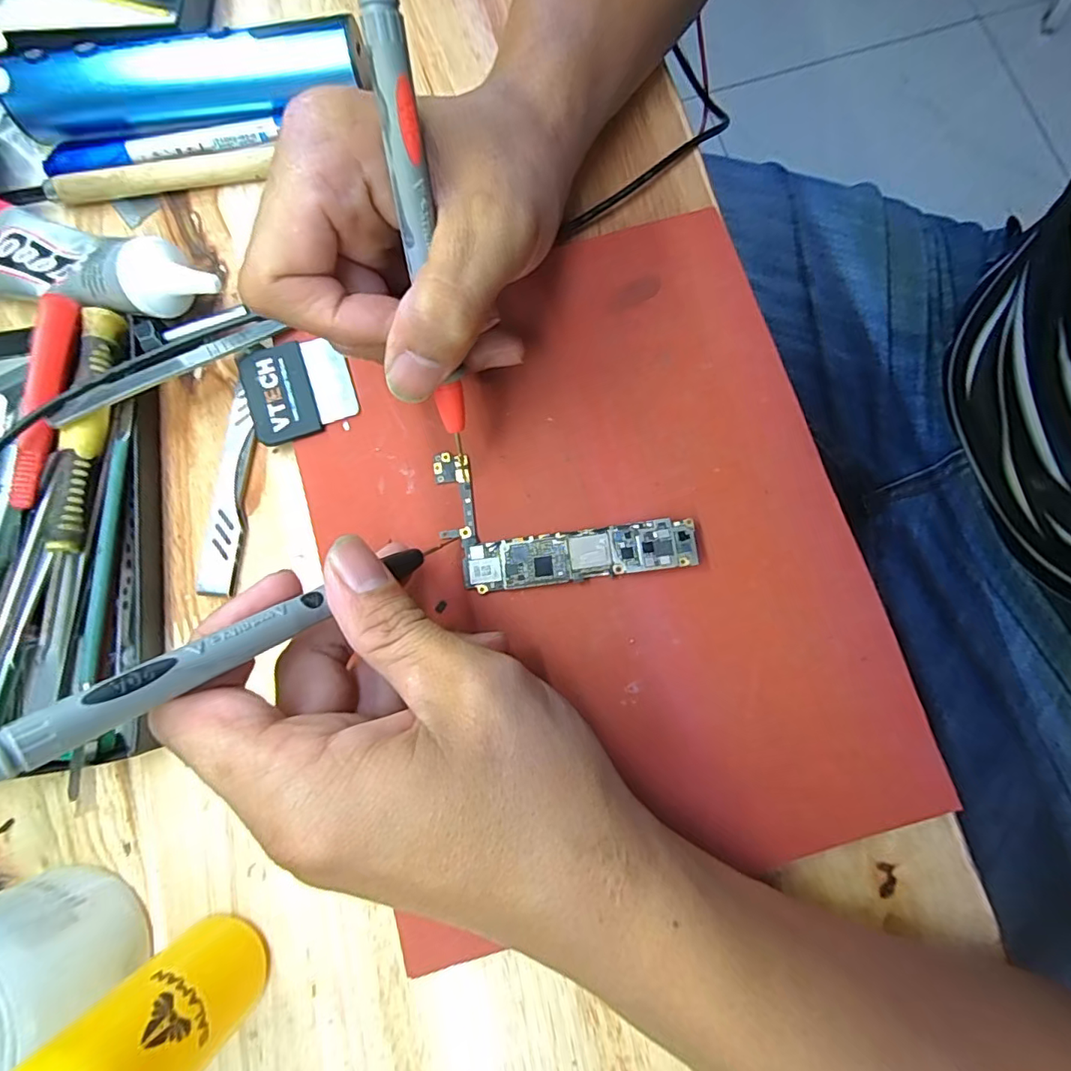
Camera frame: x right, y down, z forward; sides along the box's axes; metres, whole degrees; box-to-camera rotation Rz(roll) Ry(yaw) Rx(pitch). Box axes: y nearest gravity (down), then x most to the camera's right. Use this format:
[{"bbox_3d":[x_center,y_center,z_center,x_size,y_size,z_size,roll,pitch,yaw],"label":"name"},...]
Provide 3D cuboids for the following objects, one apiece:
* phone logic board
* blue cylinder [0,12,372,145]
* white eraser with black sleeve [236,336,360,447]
[{"bbox_3d":[0.010,-0.010,0.198,0.092,0.006,0.054,-7,80,1],"label":"phone logic board"},{"bbox_3d":[-0.151,-0.196,0.229,0.153,0.027,0.021,-7,80,1],"label":"blue cylinder"},{"bbox_3d":[-0.095,-0.059,0.210,0.042,0.008,0.039,-18,80,-1],"label":"white eraser with black sleeve"}]

